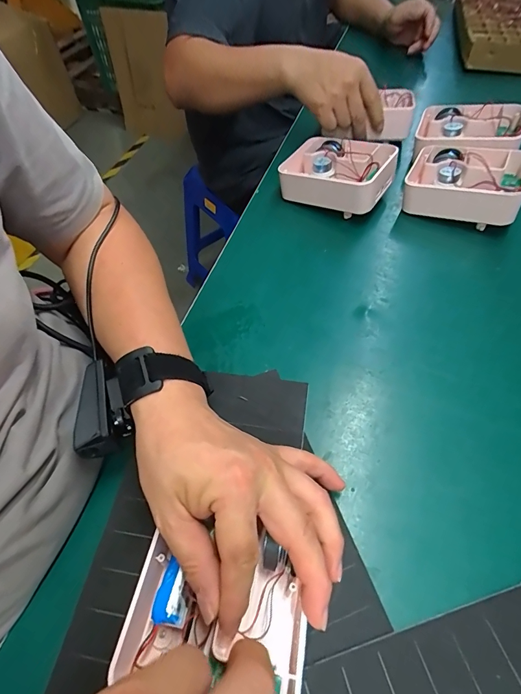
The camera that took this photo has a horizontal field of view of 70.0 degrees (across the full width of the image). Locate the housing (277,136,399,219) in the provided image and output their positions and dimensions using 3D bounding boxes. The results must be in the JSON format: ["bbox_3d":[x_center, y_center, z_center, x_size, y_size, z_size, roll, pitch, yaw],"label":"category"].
[{"bbox_3d":[0.098,-0.226,0.477,0.135,0.046,0.106,25,60,19],"label":"housing"}]

